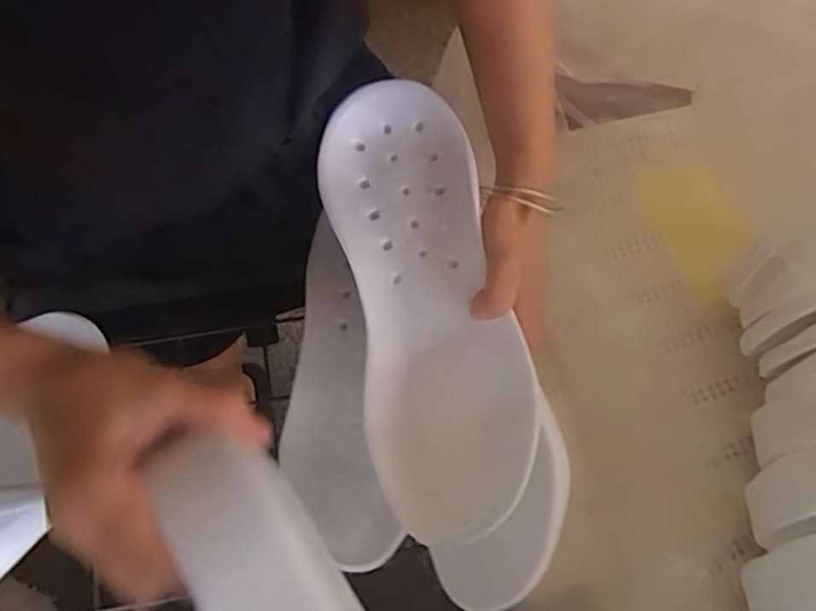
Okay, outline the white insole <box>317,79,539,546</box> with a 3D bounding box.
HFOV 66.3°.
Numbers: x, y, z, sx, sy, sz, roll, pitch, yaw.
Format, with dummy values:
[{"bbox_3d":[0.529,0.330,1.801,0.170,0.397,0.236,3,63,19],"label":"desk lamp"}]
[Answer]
[{"bbox_3d":[0.013,-0.003,0.406,0.104,0.048,0.285,-14,77,12],"label":"white insole"}]

